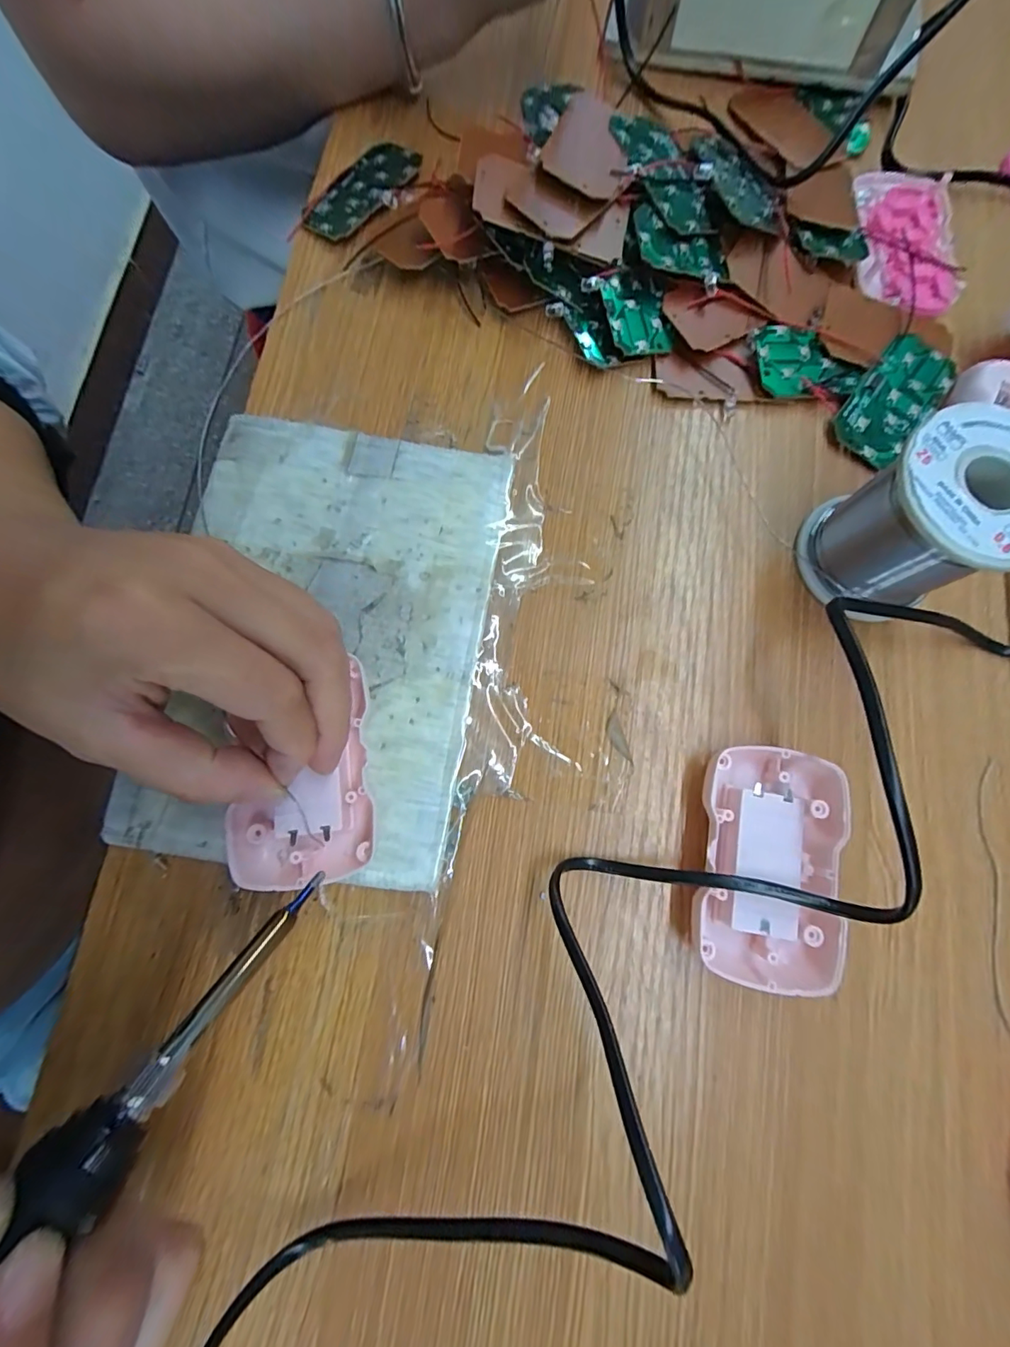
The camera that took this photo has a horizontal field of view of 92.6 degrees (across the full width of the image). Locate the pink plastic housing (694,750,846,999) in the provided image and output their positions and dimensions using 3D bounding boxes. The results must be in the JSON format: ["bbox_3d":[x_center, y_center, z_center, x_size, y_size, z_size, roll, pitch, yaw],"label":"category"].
[{"bbox_3d":[0.104,0.077,0.193,0.054,0.020,0.090,8,79,2],"label":"pink plastic housing"}]

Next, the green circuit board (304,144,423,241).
[{"bbox_3d":[-0.078,-0.267,0.265,0.072,0.009,0.041,-40,81,-7],"label":"green circuit board"}]

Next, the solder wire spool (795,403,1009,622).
[{"bbox_3d":[0.171,-0.061,0.198,0.057,0.065,0.058,0,79,0],"label":"solder wire spool"}]

